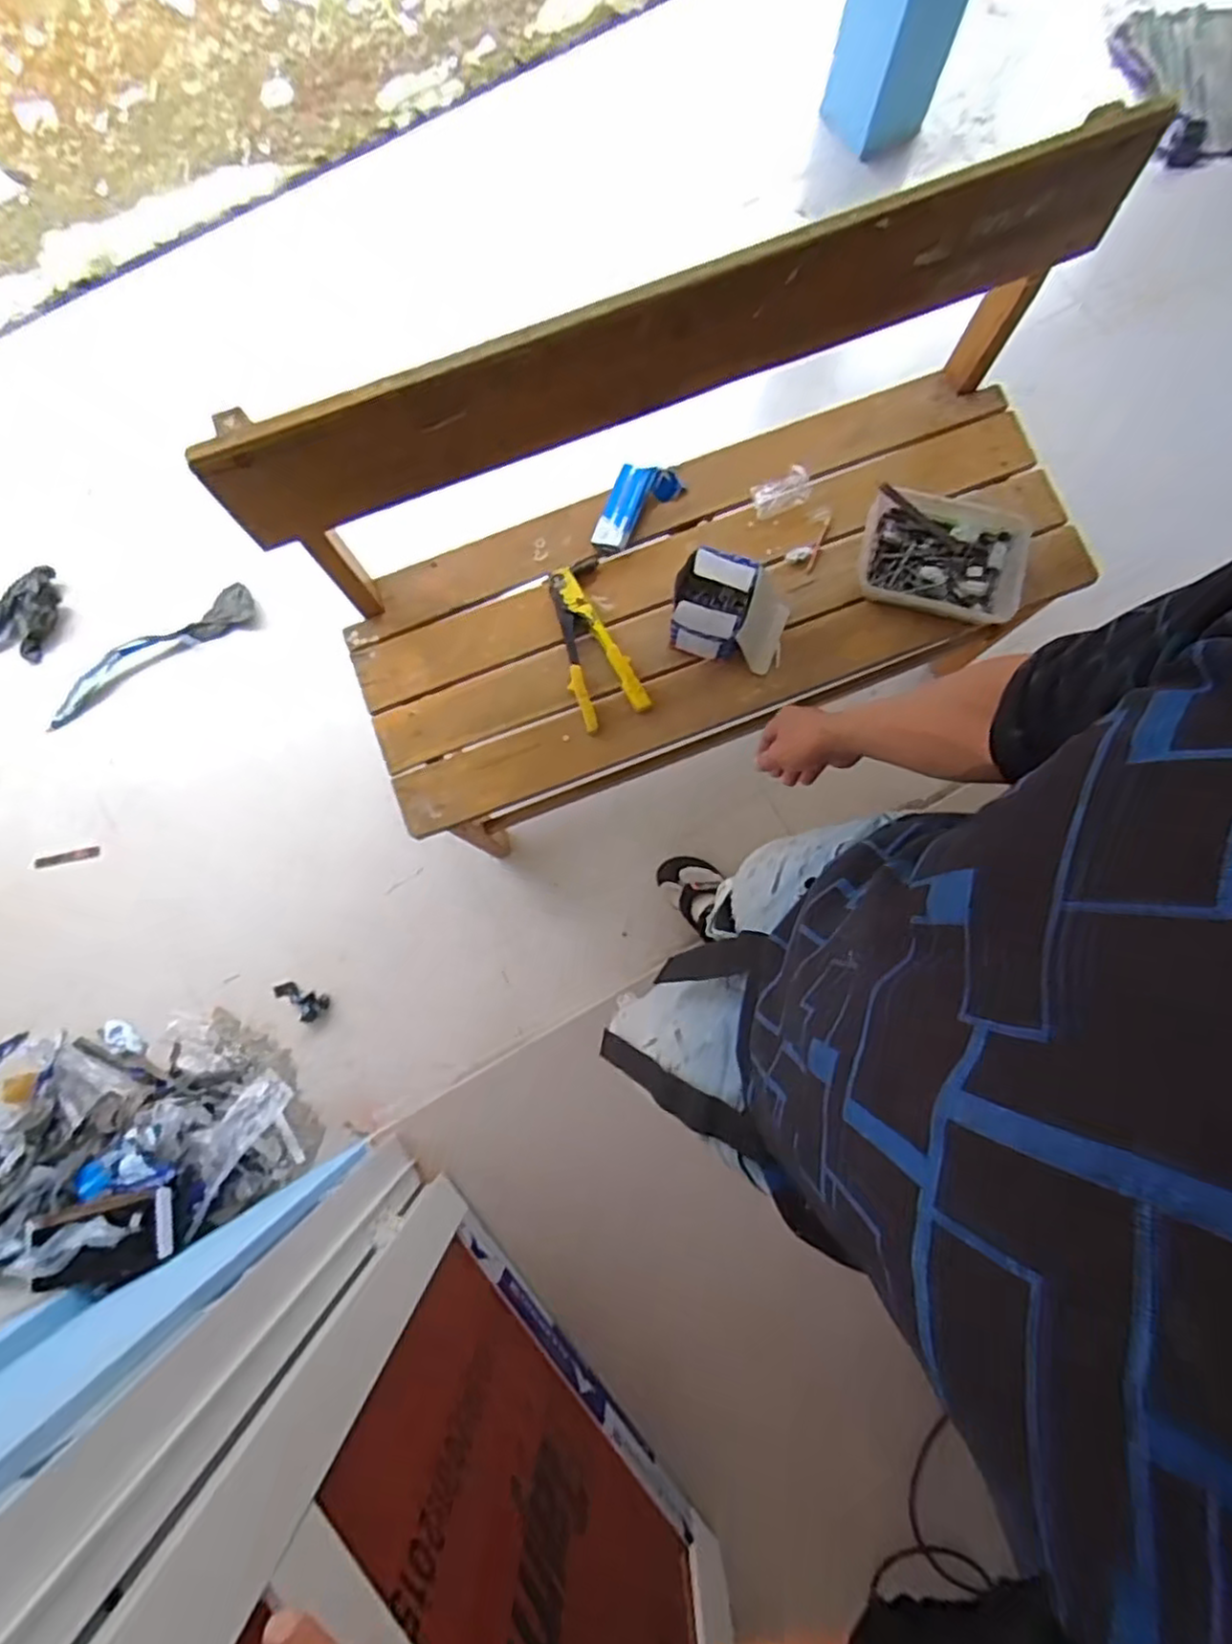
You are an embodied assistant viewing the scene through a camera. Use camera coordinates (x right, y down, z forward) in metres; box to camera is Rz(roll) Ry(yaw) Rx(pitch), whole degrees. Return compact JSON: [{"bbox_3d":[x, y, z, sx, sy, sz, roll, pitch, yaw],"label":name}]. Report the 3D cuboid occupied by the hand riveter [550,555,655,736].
[{"bbox_3d":[-0.037,-0.267,1.056,0.097,0.029,0.248,-20,83,-2],"label":"hand riveter"}]

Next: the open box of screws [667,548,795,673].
[{"bbox_3d":[0.166,-0.306,1.007,0.163,0.130,0.136,10,83,2],"label":"open box of screws"}]

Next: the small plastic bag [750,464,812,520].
[{"bbox_3d":[0.255,-0.506,1.091,0.085,0.036,0.049,-18,83,-2],"label":"small plastic bag"}]

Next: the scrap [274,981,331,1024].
[{"bbox_3d":[-0.623,0.346,1.419,0.101,0.025,0.064,40,82,8],"label":"scrap"}]

